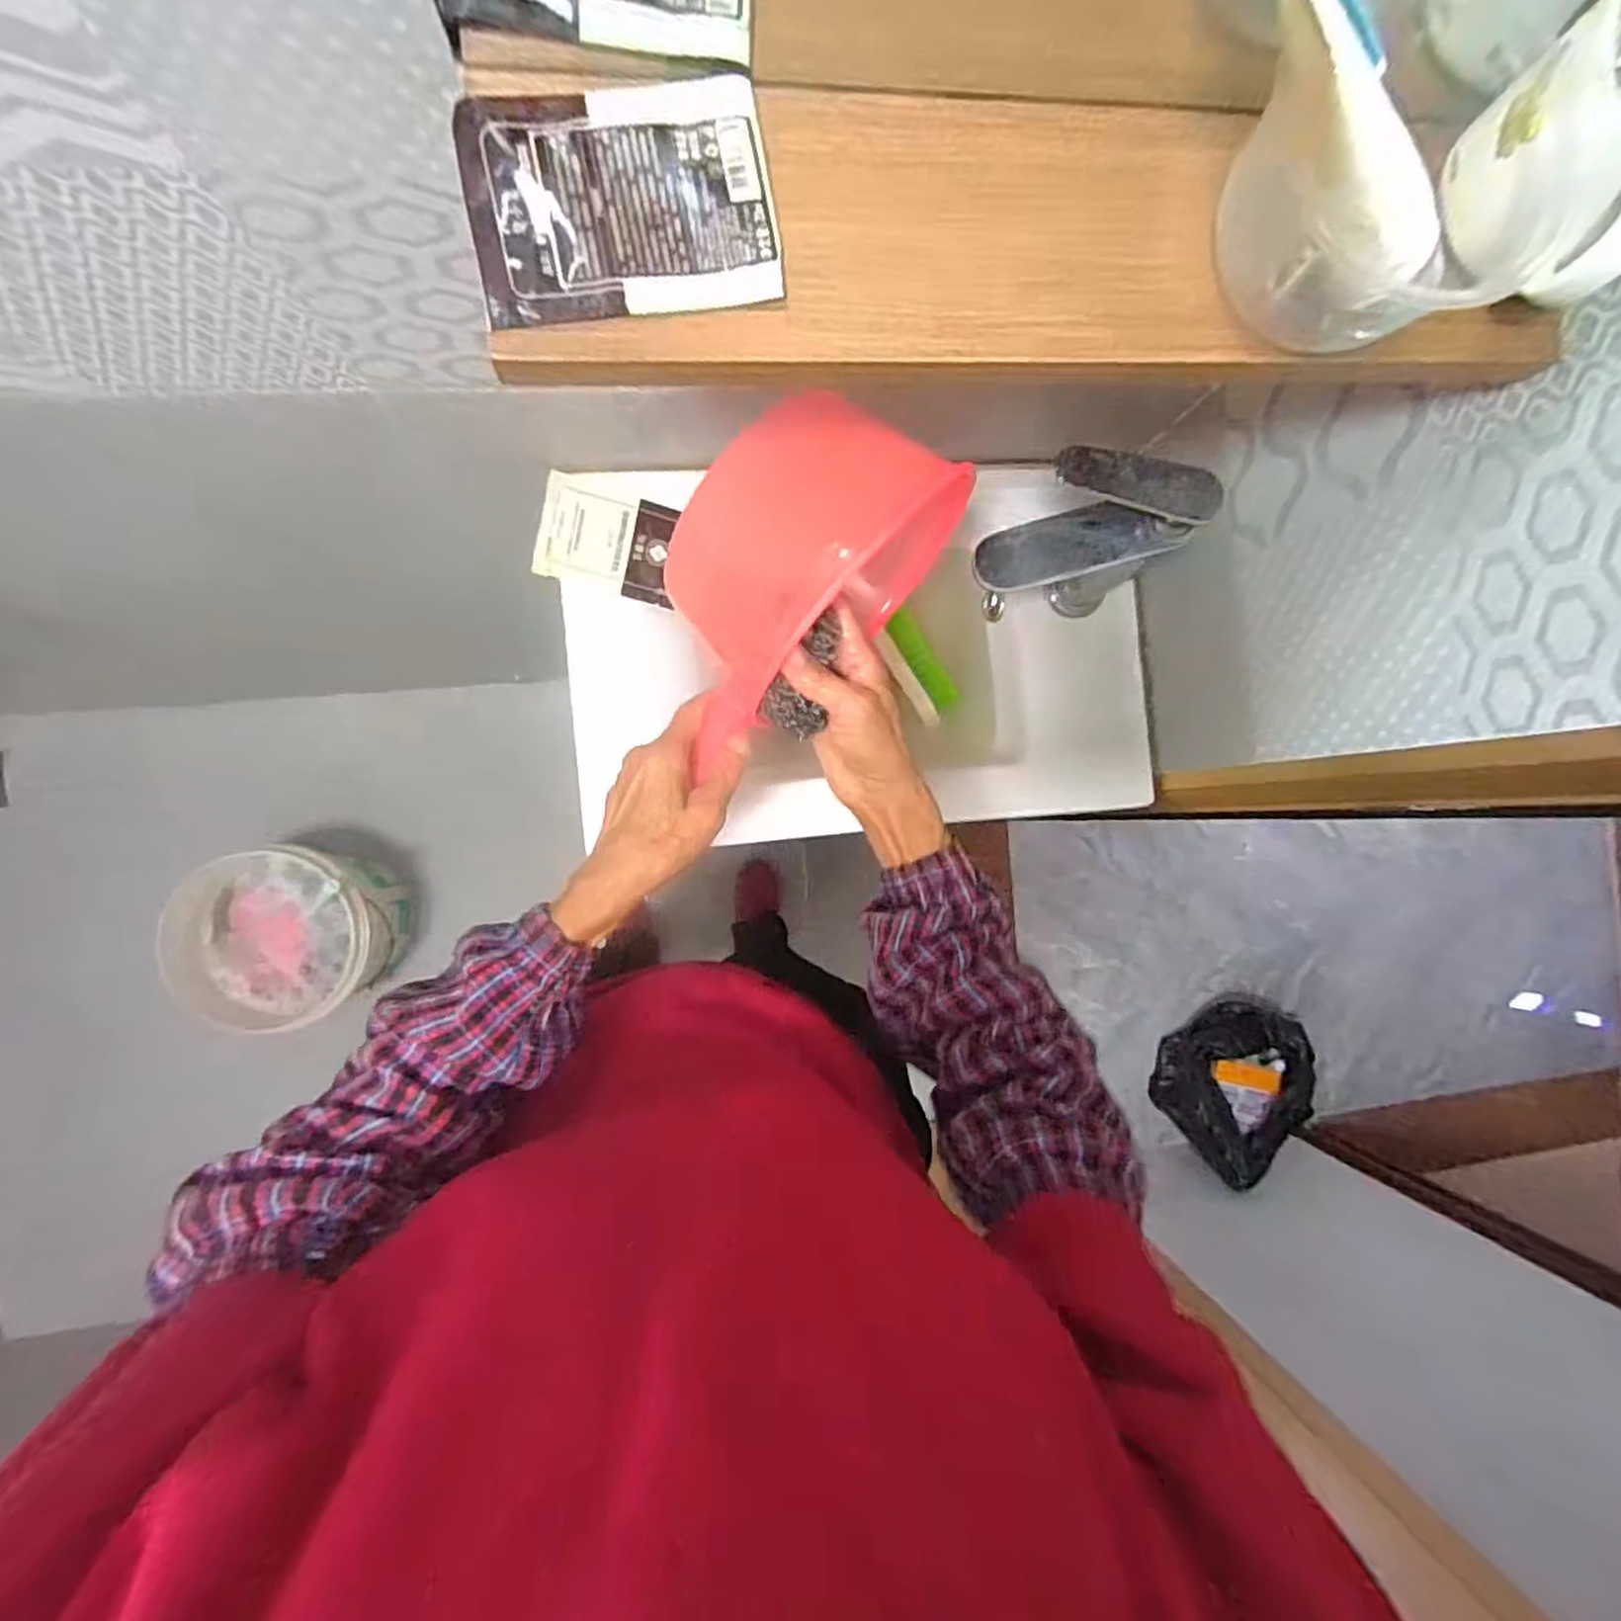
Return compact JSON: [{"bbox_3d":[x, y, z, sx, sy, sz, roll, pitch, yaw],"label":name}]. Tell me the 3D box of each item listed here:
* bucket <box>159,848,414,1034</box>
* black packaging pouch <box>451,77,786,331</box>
[{"bbox_3d":[-0.812,0.195,1.140,0.308,0.210,0.272,-25,91,-8],"label":"bucket"},{"bbox_3d":[-0.067,-0.218,0.257,0.105,0.007,0.077,-10,89,-8],"label":"black packaging pouch"}]

